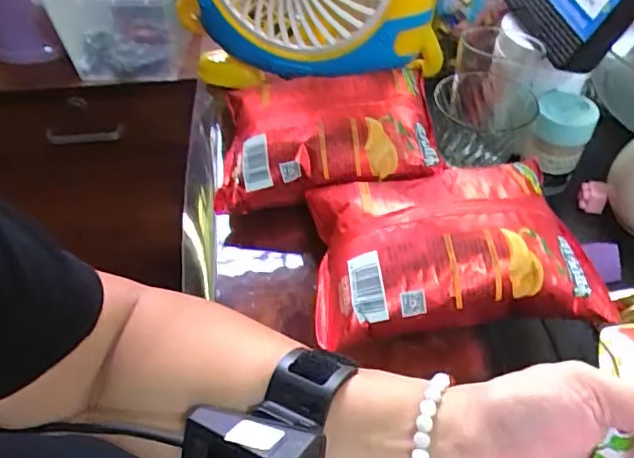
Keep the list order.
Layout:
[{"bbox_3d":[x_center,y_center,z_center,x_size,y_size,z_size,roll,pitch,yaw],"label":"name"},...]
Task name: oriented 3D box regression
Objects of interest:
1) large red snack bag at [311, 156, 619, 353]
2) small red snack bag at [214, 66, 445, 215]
[{"bbox_3d":[0.090,0.007,0.375,0.182,0.050,0.123,-4,48,-2],"label":"large red snack bag"},{"bbox_3d":[0.006,-0.078,0.451,0.168,0.060,0.110,-1,48,0],"label":"small red snack bag"}]

